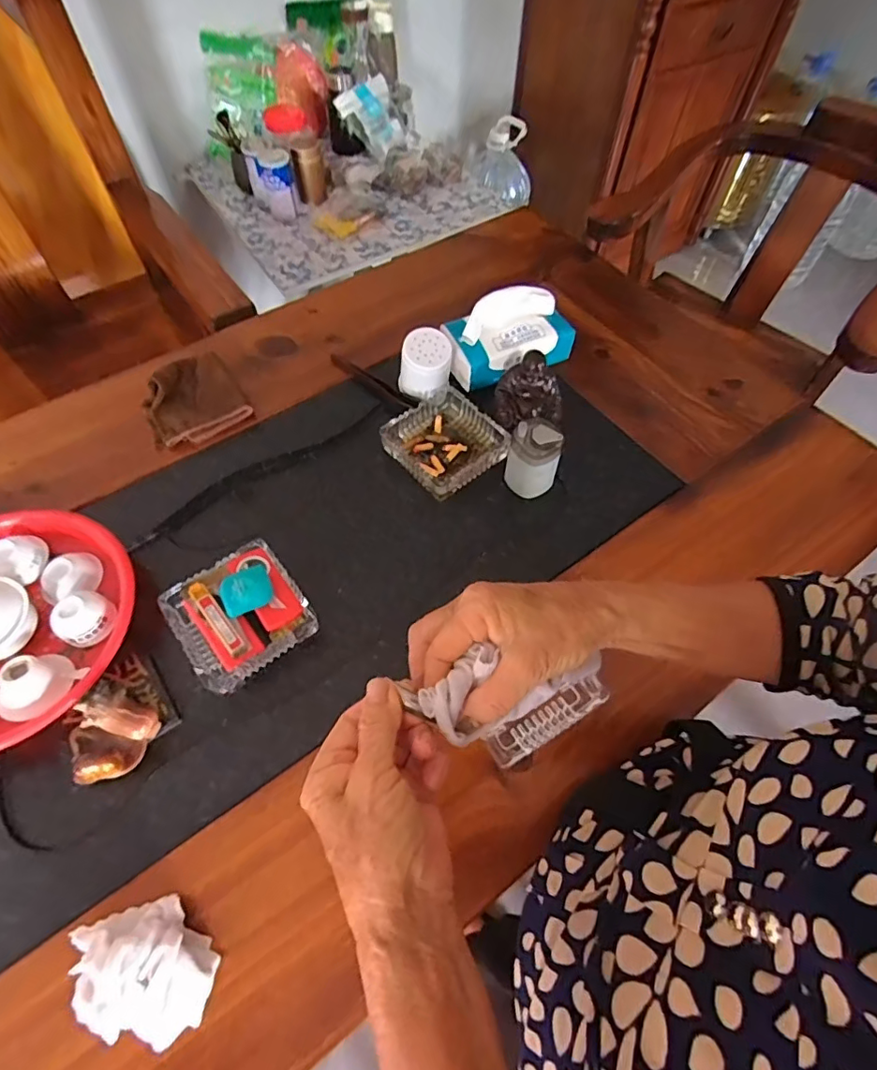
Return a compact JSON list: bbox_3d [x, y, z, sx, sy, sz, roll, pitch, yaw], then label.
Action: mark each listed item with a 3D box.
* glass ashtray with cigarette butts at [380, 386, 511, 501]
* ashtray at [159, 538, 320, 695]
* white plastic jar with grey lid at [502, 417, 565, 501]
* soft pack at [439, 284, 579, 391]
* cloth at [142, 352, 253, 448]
[{"bbox_3d":[0.007,-0.116,0.682,0.121,0.035,0.125,-38,66,-20],"label":"glass ashtray with cigarette butts"},{"bbox_3d":[-0.206,0.076,0.551,0.123,0.064,0.120,-34,65,-19],"label":"ashtray"},{"bbox_3d":[0.111,-0.092,0.638,0.058,0.090,0.060,0,59,0],"label":"white plastic jar with grey lid"},{"bbox_3d":[0.092,-0.269,0.726,0.158,0.091,0.090,-20,62,-13],"label":"soft pack"},{"bbox_3d":[-0.324,-0.179,0.710,0.121,0.048,0.131,-28,63,-16],"label":"cloth"}]

